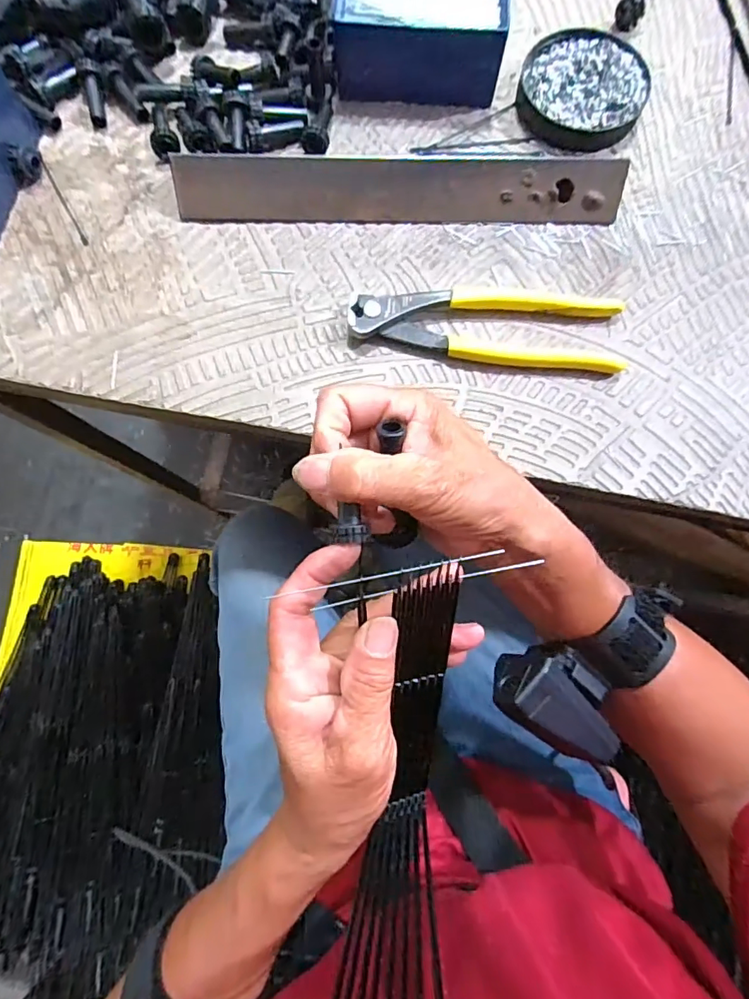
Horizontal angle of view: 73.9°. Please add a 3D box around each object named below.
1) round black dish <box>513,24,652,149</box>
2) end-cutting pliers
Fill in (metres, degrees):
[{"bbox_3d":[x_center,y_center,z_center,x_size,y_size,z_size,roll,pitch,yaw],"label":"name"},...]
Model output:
[{"bbox_3d":[0.145,-0.285,0.345,0.083,0.015,0.084,0,79,1],"label":"round black dish"},{"bbox_3d":[0.071,-0.111,0.306,0.164,0.016,0.052,5,79,2],"label":"end-cutting pliers"}]

